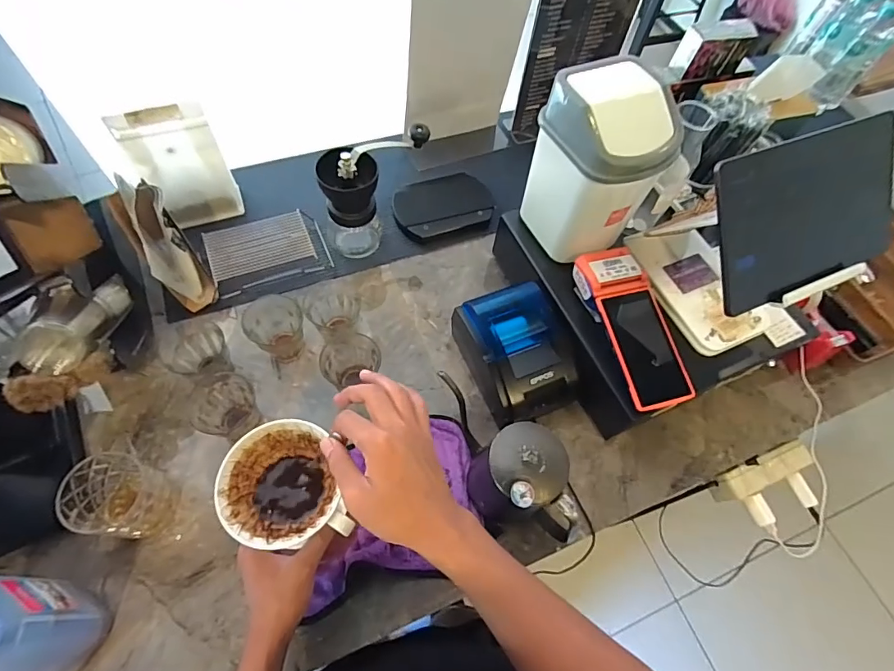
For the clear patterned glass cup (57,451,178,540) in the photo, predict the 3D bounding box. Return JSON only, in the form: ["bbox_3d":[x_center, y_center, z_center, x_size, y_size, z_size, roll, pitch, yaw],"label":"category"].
[{"bbox_3d":[-0.371,0.187,0.529,0.083,0.092,0.081,2,61,-4],"label":"clear patterned glass cup"}]

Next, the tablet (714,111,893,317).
[{"bbox_3d":[0.382,-0.128,0.477,0.237,0.014,0.154,-19,110,-13],"label":"tablet"}]

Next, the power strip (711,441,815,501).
[{"bbox_3d":[0.477,0.203,0.688,0.161,0.040,0.041,-17,64,-14],"label":"power strip"}]

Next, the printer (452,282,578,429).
[{"bbox_3d":[0.096,0.027,0.648,0.143,0.096,0.171,-21,65,-15],"label":"printer"}]

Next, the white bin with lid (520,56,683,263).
[{"bbox_3d":[0.193,-0.215,0.593,0.123,0.207,0.130,-22,66,-16],"label":"white bin with lid"}]

